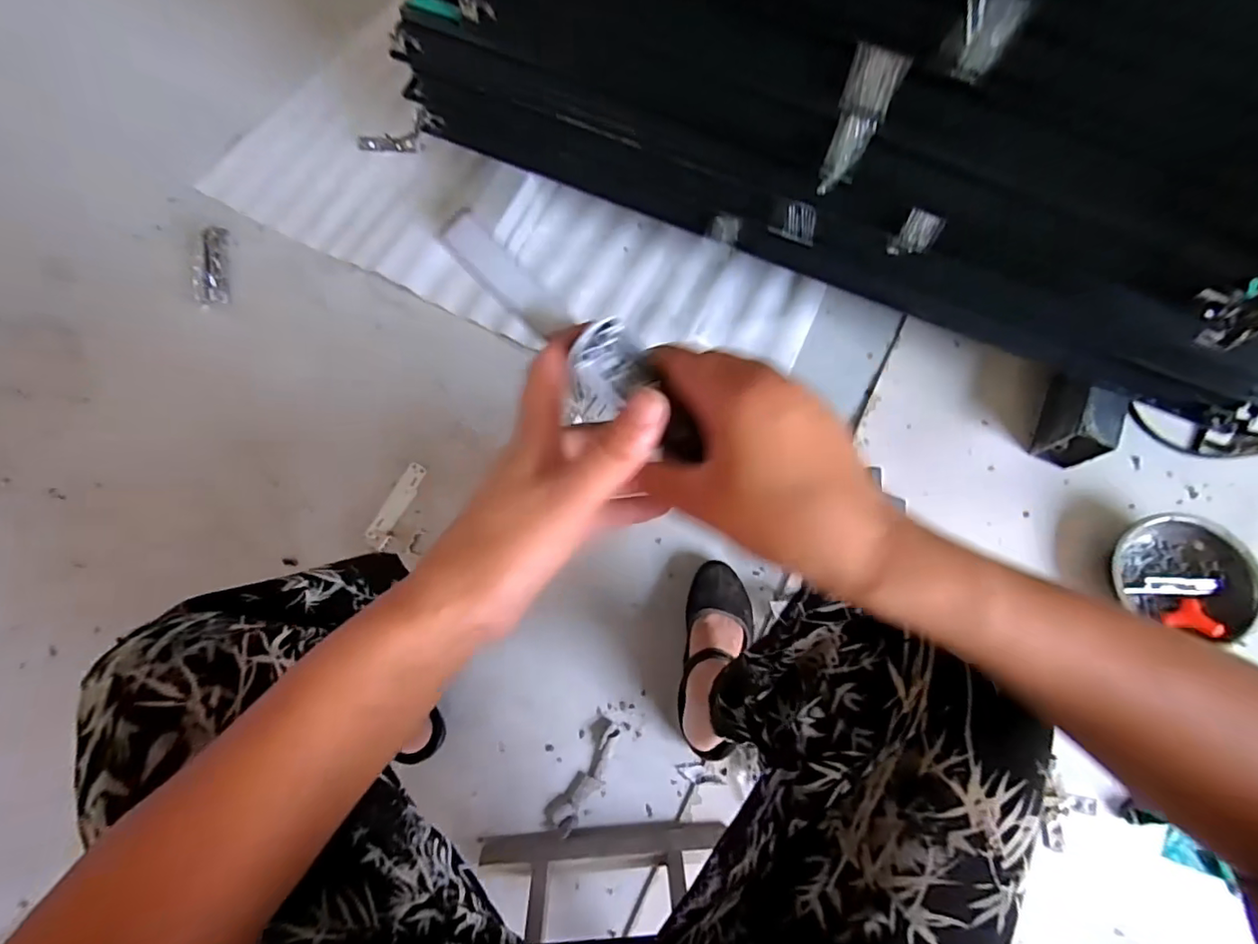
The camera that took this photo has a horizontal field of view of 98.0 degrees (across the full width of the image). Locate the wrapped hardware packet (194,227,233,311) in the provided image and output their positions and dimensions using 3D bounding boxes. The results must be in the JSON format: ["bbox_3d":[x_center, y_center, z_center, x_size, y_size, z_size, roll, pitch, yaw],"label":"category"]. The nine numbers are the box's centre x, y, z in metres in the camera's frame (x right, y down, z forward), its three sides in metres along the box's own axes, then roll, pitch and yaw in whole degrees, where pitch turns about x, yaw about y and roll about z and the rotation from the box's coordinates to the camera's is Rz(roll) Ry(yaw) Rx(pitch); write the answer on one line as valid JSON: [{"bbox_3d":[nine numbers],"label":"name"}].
[{"bbox_3d":[-0.719,-0.358,0.948,0.054,0.019,0.172,-12,74,-4],"label":"wrapped hardware packet"}]

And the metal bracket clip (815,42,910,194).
[{"bbox_3d":[0.251,-0.385,0.609,0.051,0.142,0.009,28,57,12],"label":"metal bracket clip"}]

